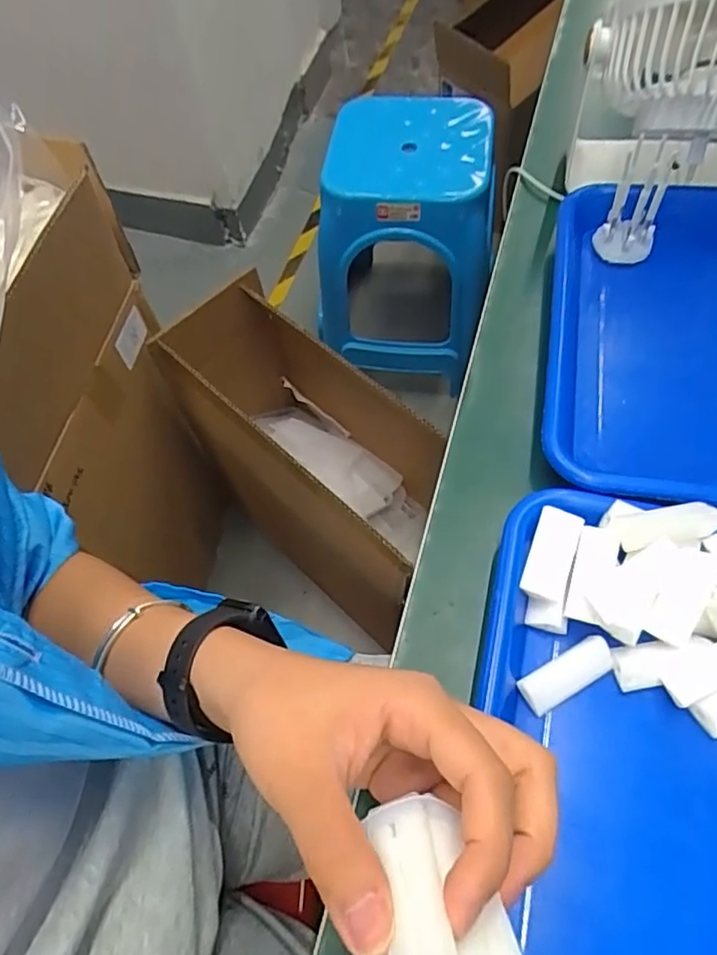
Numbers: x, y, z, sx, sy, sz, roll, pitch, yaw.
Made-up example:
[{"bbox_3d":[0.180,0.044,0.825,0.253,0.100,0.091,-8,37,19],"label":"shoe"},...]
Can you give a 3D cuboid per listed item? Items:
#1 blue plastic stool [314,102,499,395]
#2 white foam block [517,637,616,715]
[{"bbox_3d":[0.076,-0.435,1.139,0.319,0.388,0.294,1,62,6],"label":"blue plastic stool"},{"bbox_3d":[0.101,0.095,0.290,0.046,0.011,0.017,-27,62,-9],"label":"white foam block"}]

